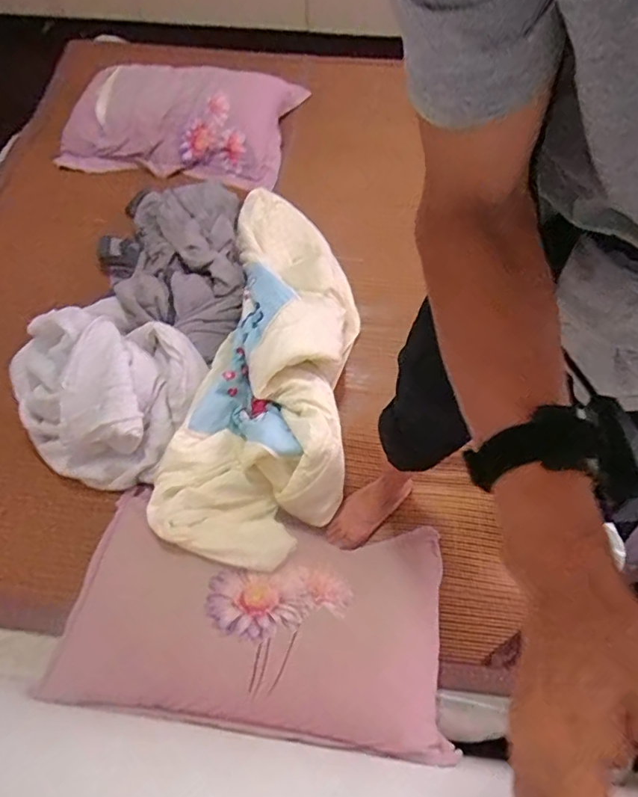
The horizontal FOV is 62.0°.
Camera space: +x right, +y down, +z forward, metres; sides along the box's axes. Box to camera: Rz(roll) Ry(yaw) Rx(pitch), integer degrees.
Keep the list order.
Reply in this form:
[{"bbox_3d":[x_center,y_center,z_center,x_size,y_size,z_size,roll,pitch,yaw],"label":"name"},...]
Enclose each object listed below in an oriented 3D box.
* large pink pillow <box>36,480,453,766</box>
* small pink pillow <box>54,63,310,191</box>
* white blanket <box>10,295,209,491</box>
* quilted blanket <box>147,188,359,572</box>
[{"bbox_3d":[-0.108,0.403,1.025,0.687,0.155,0.388,6,64,5],"label":"large pink pillow"},{"bbox_3d":[-0.405,-0.877,1.632,0.642,0.166,0.468,7,65,6],"label":"small pink pillow"},{"bbox_3d":[-0.503,-0.041,1.197,0.446,0.178,0.384,30,69,16],"label":"white blanket"},{"bbox_3d":[-0.097,-0.125,1.265,0.373,0.164,1.017,7,65,6],"label":"quilted blanket"}]

